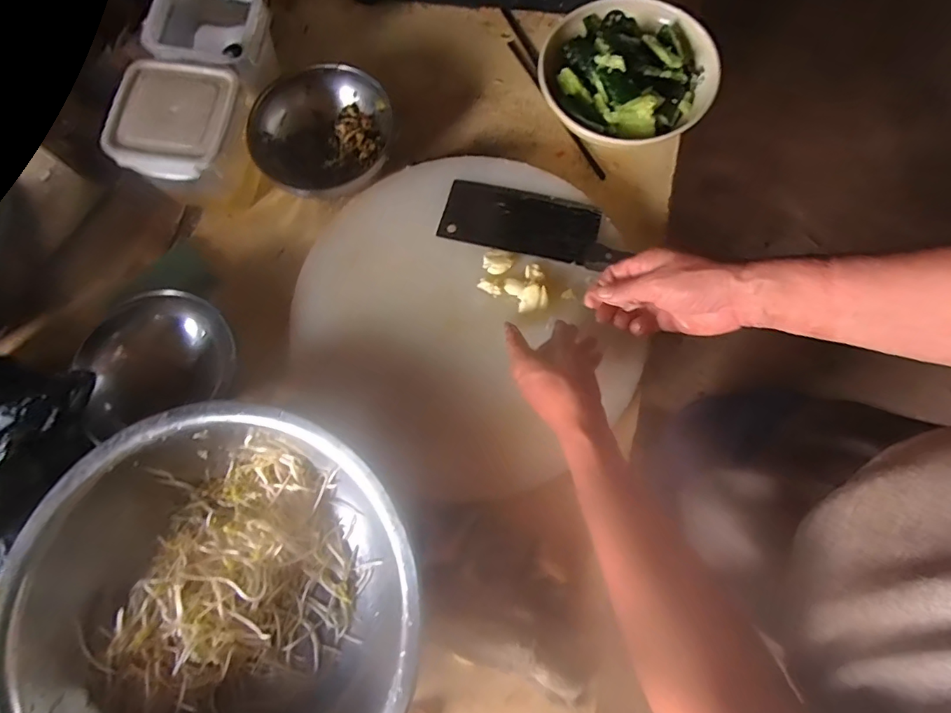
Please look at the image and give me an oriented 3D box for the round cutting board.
[{"bbox_3d":[-0.009,-0.052,0.529,0.370,0.031,0.372,0,76,2],"label":"round cutting board"}]

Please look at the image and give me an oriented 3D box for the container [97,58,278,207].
[{"bbox_3d":[-0.326,-0.252,0.581,0.126,0.119,0.134,5,76,3],"label":"container"}]

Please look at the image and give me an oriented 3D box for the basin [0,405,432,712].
[{"bbox_3d":[-0.226,0.235,0.469,0.354,0.127,0.340,0,76,2],"label":"basin"}]

